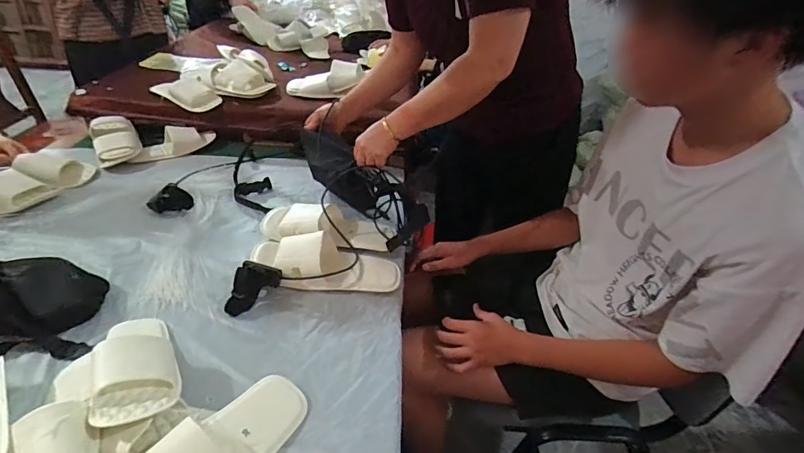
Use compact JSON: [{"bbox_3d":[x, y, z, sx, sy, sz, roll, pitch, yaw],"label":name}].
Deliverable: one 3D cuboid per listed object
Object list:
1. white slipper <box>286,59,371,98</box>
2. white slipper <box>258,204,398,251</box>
[{"bbox_3d":[-0.228,-0.424,1.225,0.224,0.071,0.080,-16,36,6],"label":"white slipper"},{"bbox_3d":[-0.154,-0.008,0.875,0.285,0.050,0.114,1,36,-5],"label":"white slipper"}]

